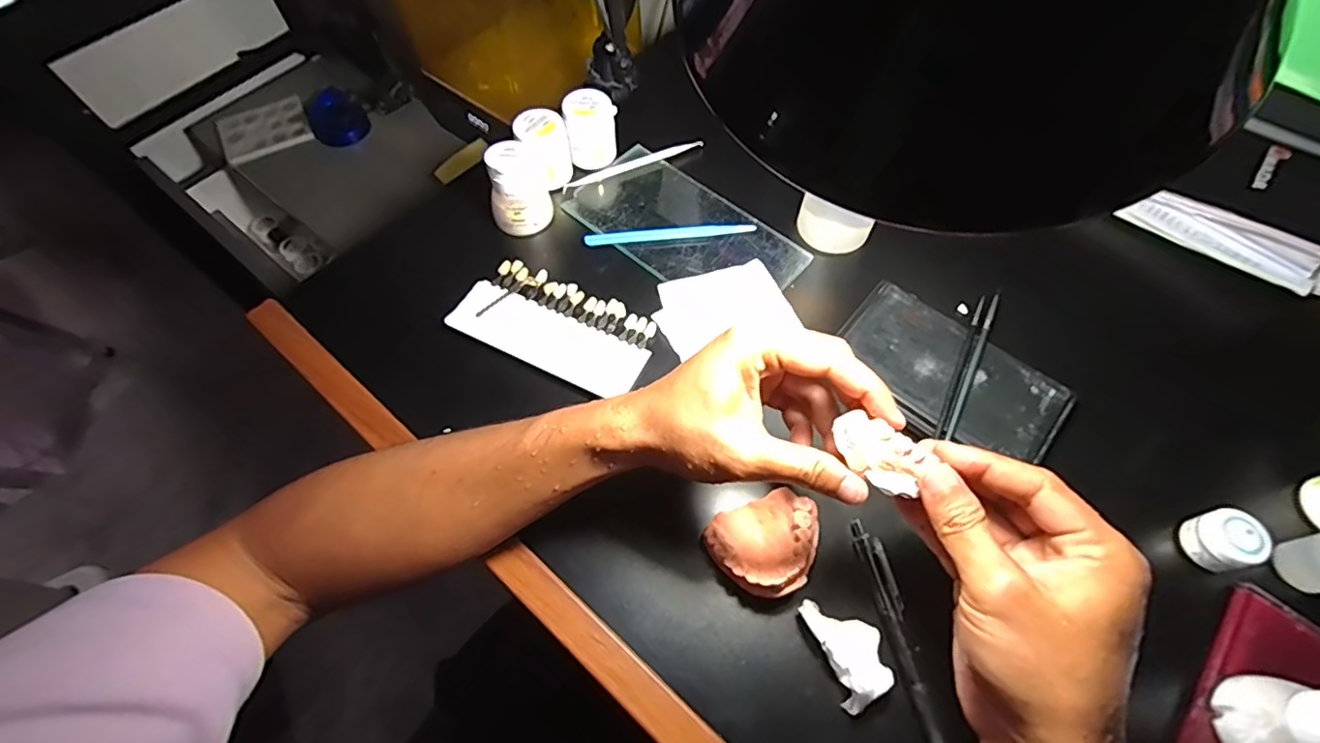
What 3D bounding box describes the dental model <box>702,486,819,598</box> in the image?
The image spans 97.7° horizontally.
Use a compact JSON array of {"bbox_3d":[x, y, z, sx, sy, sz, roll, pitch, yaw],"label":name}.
[{"bbox_3d":[0.066,0.106,0.354,0.066,0.029,0.057,-25,64,-14],"label":"dental model"}]

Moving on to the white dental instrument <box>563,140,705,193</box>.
[{"bbox_3d":[-0.024,-0.190,0.526,0.137,0.010,0.014,-21,63,-12],"label":"white dental instrument"}]

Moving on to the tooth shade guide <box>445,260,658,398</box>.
[{"bbox_3d":[-0.079,-0.035,0.443,0.147,0.009,0.072,23,63,12],"label":"tooth shade guide"}]

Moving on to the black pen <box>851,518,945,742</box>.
[{"bbox_3d":[0.140,0.150,0.338,0.014,0.008,0.126,-10,62,-6],"label":"black pen"}]

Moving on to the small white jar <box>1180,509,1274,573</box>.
[{"bbox_3d":[0.345,0.104,0.355,0.031,0.034,0.032,0,61,-1],"label":"small white jar"}]

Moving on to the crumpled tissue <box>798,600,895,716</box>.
[{"bbox_3d":[0.108,0.157,0.330,0.032,0.017,0.058,-19,63,-11],"label":"crumpled tissue"}]

